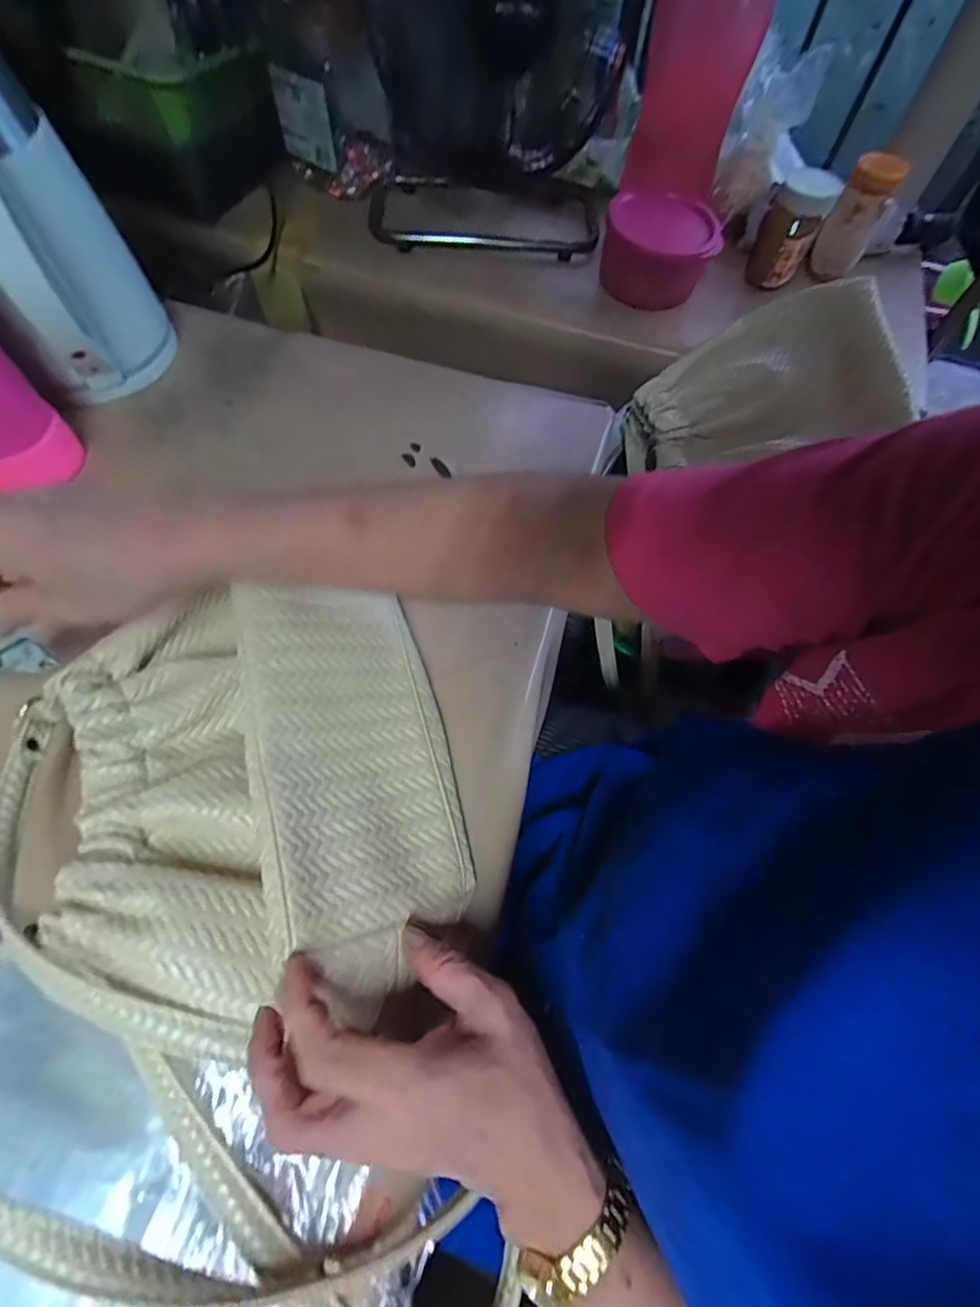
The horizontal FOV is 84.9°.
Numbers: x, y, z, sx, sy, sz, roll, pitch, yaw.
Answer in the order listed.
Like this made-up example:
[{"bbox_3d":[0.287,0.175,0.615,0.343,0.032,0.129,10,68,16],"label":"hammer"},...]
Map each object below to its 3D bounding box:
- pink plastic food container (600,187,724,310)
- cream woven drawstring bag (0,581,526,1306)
[{"bbox_3d":[0.194,-0.459,0.621,0.129,0.089,0.106,10,64,2],"label":"pink plastic food container"},{"bbox_3d":[-0.138,0.144,0.301,0.246,0.094,0.436,-10,65,-8],"label":"cream woven drawstring bag"}]

